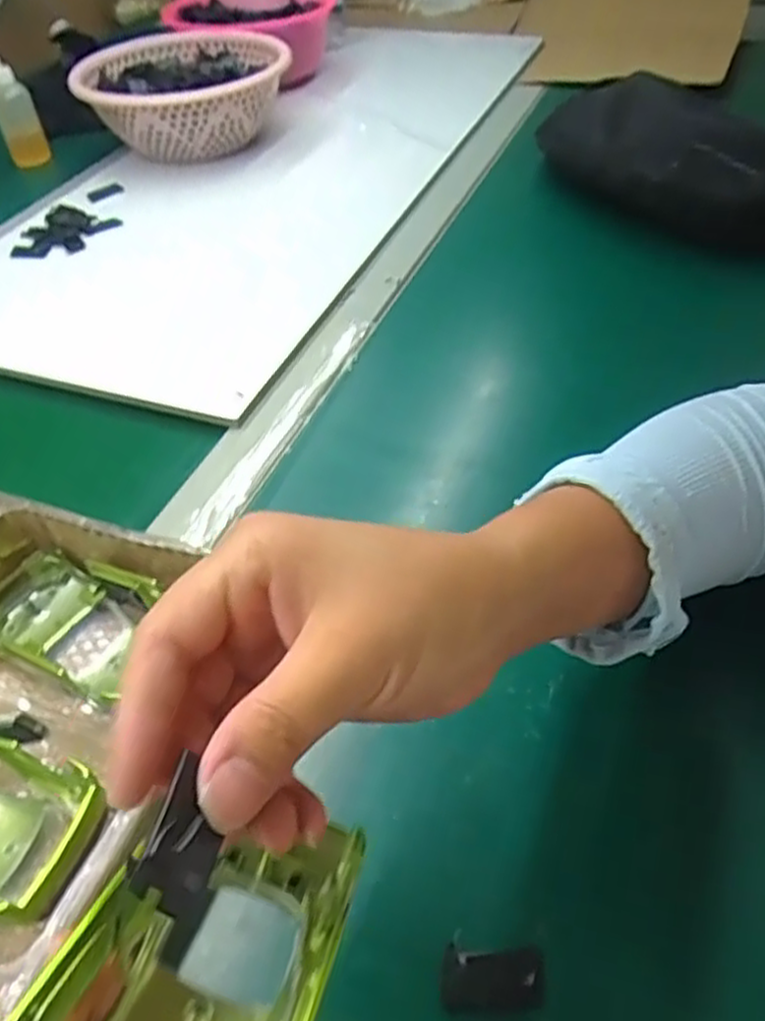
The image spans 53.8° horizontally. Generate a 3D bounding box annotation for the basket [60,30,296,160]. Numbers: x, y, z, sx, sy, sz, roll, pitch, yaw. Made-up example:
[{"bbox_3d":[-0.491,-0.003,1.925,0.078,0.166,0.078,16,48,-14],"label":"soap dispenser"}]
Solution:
[{"bbox_3d":[-0.193,-0.409,0.752,0.199,0.074,0.197,-12,47,-7],"label":"basket"}]

